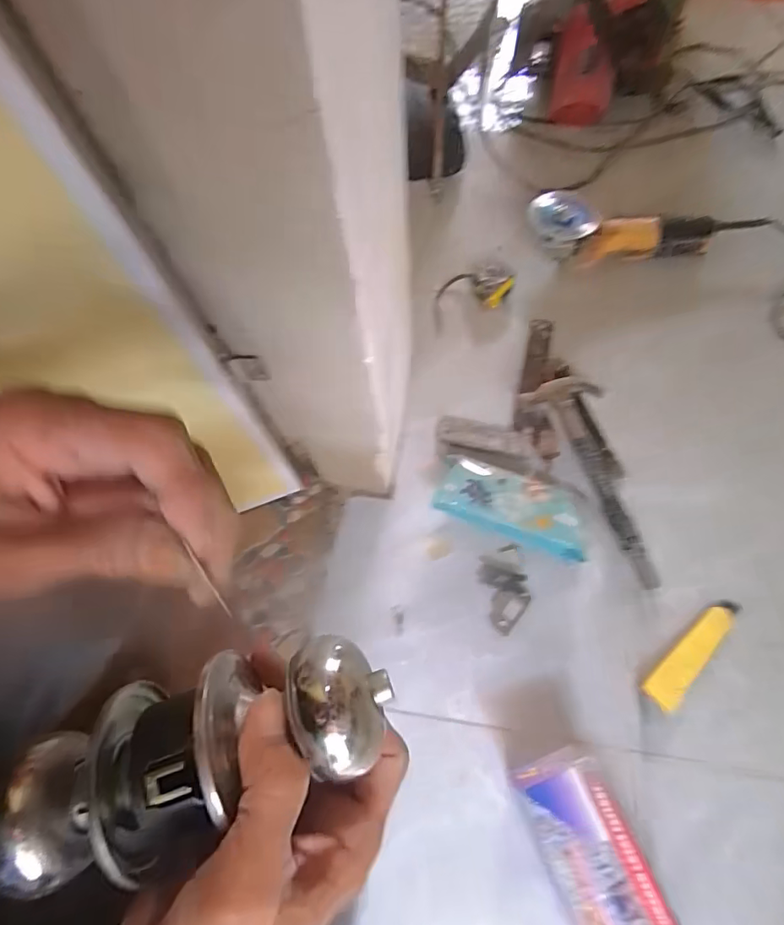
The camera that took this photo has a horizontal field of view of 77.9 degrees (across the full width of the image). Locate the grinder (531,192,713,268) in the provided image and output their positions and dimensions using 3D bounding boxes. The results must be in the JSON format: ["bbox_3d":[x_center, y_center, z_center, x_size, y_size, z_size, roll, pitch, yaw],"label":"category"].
[{"bbox_3d":[0.346,-0.347,0.722,0.271,0.098,0.092,-4,67,0],"label":"grinder"}]

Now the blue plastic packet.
[{"bbox_3d":[0.144,0.054,0.591,0.180,0.047,0.082,19,69,10],"label":"blue plastic packet"}]

